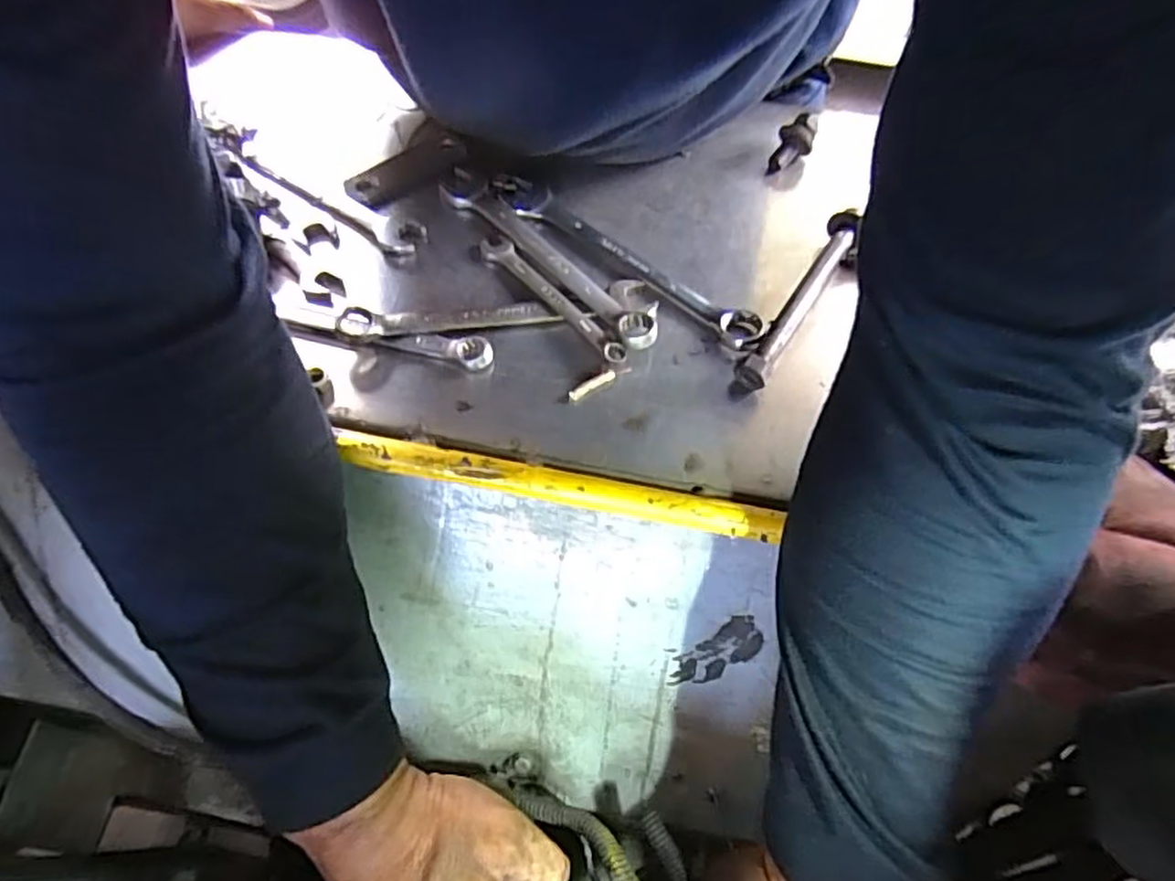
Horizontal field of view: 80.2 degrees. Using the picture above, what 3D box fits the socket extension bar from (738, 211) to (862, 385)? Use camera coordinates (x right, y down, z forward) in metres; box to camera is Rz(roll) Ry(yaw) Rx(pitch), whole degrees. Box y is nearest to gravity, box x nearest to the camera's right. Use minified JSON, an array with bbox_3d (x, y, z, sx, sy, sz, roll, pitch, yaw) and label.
[{"bbox_3d":[0.119,-0.079,0.388,0.017,0.021,0.129,29,65,15],"label":"socket extension bar"}]

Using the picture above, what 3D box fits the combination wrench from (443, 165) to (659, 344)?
[{"bbox_3d":[-0.026,-0.106,0.399,0.025,0.006,0.169,-38,67,-19],"label":"combination wrench"}]

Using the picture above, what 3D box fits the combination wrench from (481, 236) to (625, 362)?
[{"bbox_3d":[-0.020,-0.079,0.385,0.014,0.005,0.110,-38,67,-19],"label":"combination wrench"}]

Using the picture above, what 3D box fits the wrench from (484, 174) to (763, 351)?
[{"bbox_3d":[0.019,-0.108,0.406,0.185,0.014,0.027,34,66,17],"label":"wrench"}]

